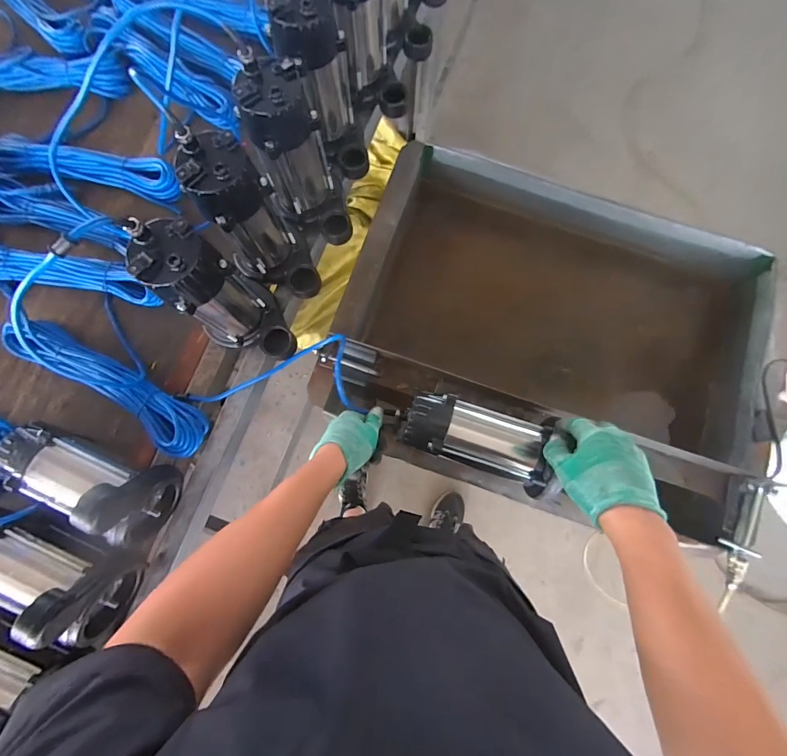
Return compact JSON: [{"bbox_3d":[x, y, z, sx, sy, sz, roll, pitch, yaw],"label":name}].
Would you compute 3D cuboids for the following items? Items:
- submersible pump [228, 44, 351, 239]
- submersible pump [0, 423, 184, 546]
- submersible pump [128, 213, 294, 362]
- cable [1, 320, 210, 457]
[{"bbox_3d":[-0.133,-0.328,0.571,0.139,0.226,0.104,21,80,3],"label":"submersible pump"},{"bbox_3d":[-0.445,0.148,0.533,0.222,0.171,0.108,16,80,2],"label":"submersible pump"},{"bbox_3d":[-0.232,-0.102,0.536,0.143,0.243,0.114,44,82,7],"label":"submersible pump"},{"bbox_3d":[-0.455,0.010,0.598,0.343,0.081,0.075,30,81,4],"label":"cable"}]

